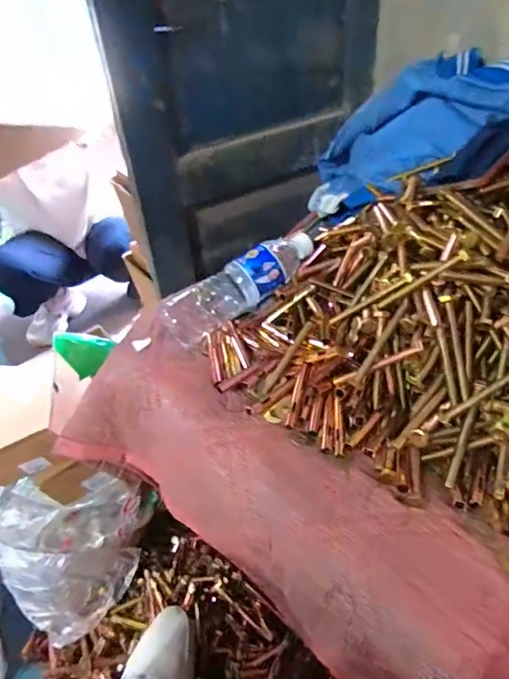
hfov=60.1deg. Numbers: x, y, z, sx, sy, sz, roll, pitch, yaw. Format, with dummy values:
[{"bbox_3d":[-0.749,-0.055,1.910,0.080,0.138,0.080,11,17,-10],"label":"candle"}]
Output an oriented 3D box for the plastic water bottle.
[{"bbox_3d":[-0.022,-0.080,0.594,0.230,0.055,0.081,-33,44,-6],"label":"plastic water bottle"}]

